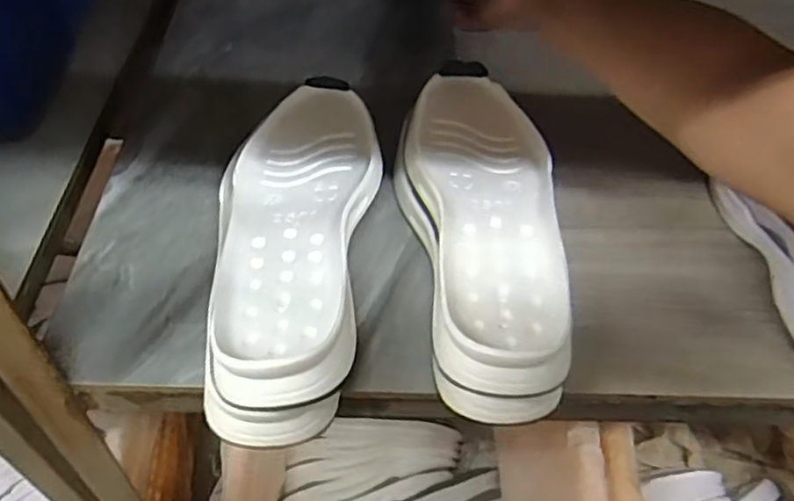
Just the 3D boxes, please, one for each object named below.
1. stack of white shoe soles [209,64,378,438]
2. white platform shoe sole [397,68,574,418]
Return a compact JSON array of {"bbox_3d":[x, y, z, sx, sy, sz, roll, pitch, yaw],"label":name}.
[{"bbox_3d":[-0.072,-0.020,0.491,0.124,0.064,0.318,2,49,-5],"label":"stack of white shoe soles"},{"bbox_3d":[0.058,-0.028,0.510,0.119,0.062,0.315,6,49,-1],"label":"white platform shoe sole"}]

